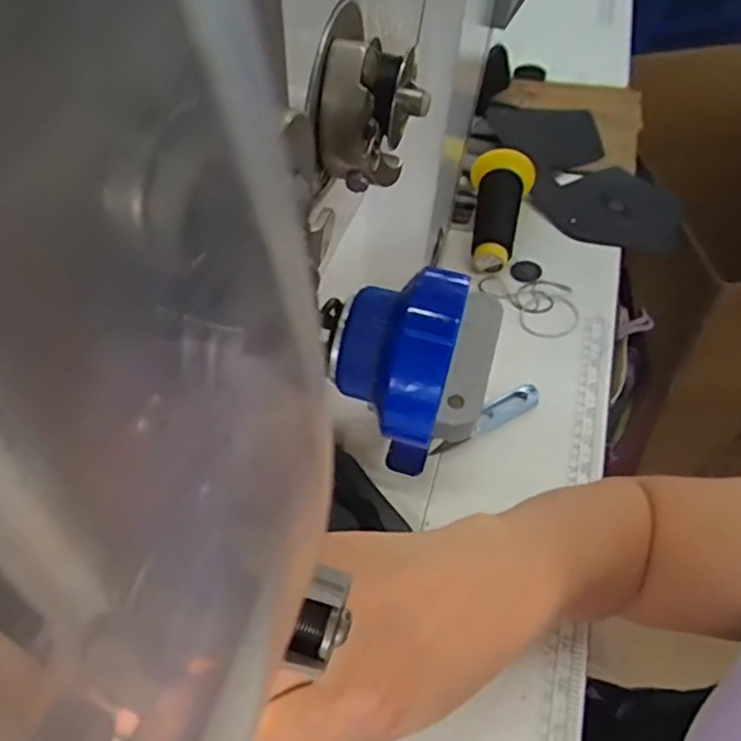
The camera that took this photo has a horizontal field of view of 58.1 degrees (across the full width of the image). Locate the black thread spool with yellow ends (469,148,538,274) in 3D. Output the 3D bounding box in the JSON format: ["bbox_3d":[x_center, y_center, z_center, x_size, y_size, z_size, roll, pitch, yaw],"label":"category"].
[{"bbox_3d":[0.117,-0.149,0.621,0.057,0.053,0.114,8,66,10],"label":"black thread spool with yellow ends"}]

